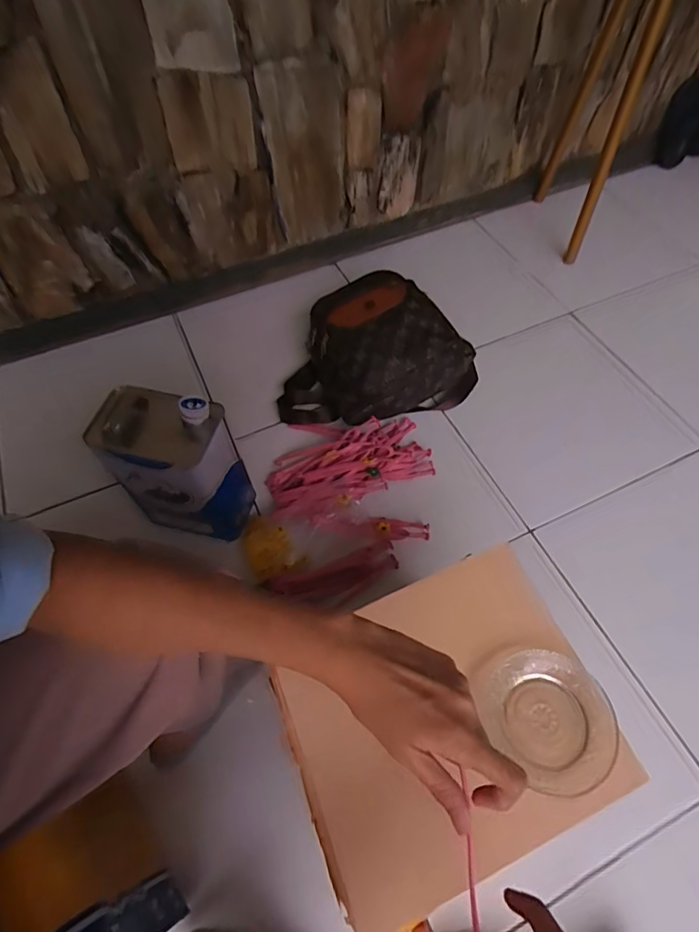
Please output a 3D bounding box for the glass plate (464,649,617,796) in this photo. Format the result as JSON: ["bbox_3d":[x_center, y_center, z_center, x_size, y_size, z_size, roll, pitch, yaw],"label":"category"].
[{"bbox_3d":[0.182,0.228,0.444,0.106,0.022,0.113,-1,58,1],"label":"glass plate"}]

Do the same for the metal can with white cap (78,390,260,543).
[{"bbox_3d":[-0.252,-0.007,0.733,0.171,0.246,0.121,8,58,6],"label":"metal can with white cap"}]

